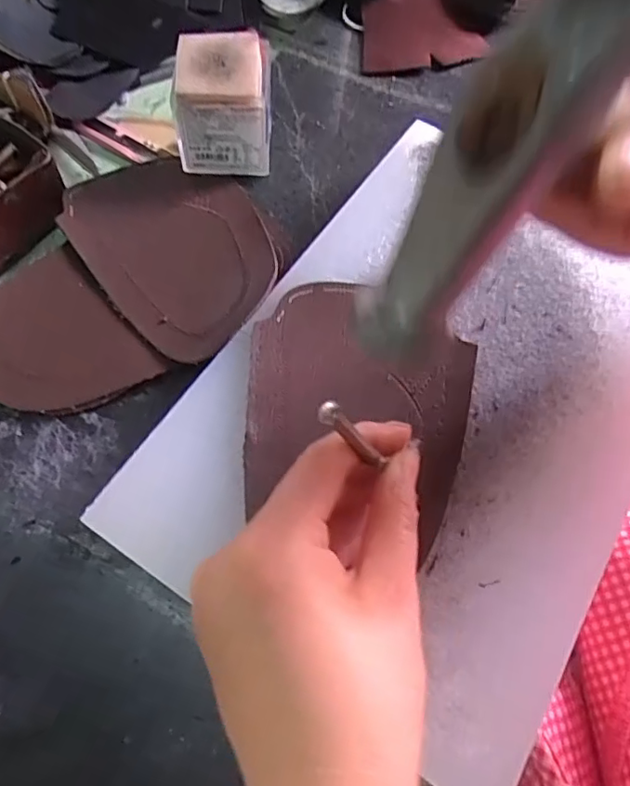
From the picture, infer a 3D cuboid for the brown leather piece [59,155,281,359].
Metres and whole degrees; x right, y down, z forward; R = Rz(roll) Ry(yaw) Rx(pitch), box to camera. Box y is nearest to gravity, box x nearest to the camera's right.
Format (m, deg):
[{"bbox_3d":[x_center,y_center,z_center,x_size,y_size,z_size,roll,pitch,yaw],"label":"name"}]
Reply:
[{"bbox_3d":[-0.078,-0.090,0.320,0.100,0.014,0.143,-37,73,-17],"label":"brown leather piece"}]

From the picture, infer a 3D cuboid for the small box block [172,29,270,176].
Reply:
[{"bbox_3d":[-0.054,-0.173,0.339,0.054,0.059,0.050,0,66,-3],"label":"small box block"}]

